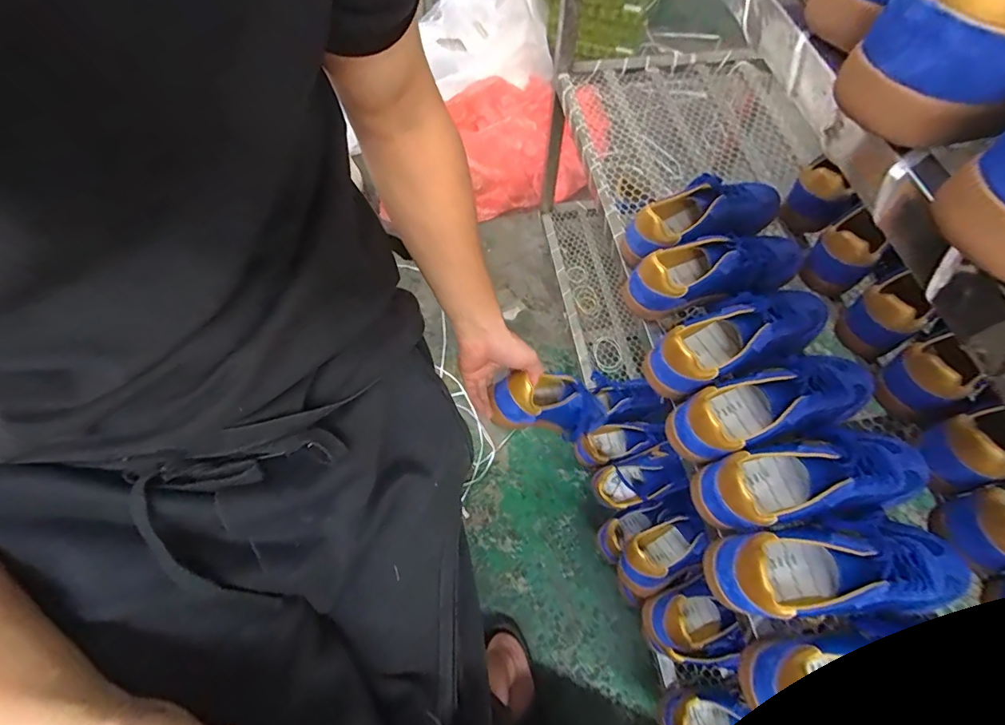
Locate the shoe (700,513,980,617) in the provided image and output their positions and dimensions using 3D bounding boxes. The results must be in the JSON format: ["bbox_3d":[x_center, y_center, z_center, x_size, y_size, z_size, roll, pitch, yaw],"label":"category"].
[{"bbox_3d":[0.330,0.198,0.443,0.235,0.078,0.083,-1,63,-2],"label":"shoe"}]

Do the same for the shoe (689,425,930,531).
[{"bbox_3d":[0.334,0.123,0.482,0.241,0.074,0.083,-10,64,-6],"label":"shoe"}]

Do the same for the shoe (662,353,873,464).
[{"bbox_3d":[0.311,0.049,0.525,0.242,0.076,0.083,-16,65,-9],"label":"shoe"}]

